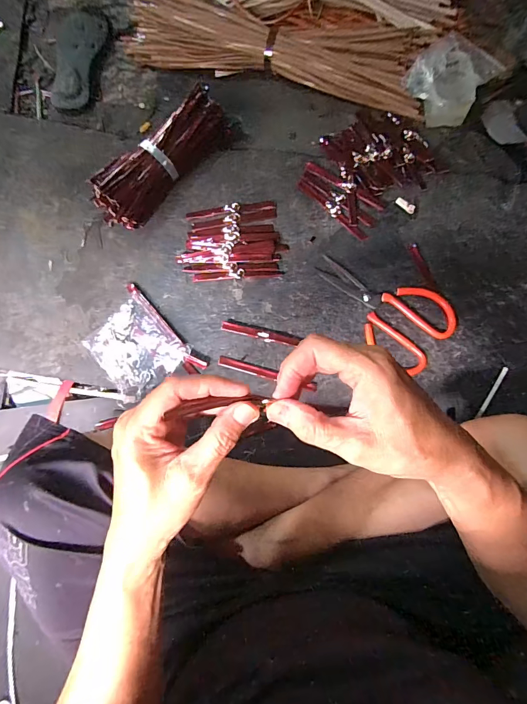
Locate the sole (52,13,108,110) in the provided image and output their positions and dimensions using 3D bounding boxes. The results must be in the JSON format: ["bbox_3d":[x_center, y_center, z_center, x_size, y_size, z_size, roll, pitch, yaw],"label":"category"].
[{"bbox_3d":[-0.346,-0.550,0.685,0.084,0.021,0.232,2,81,-1],"label":"sole"}]

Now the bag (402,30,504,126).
[{"bbox_3d":[0.309,-0.453,0.600,0.115,0.039,0.132,-36,83,-6],"label":"bag"}]

